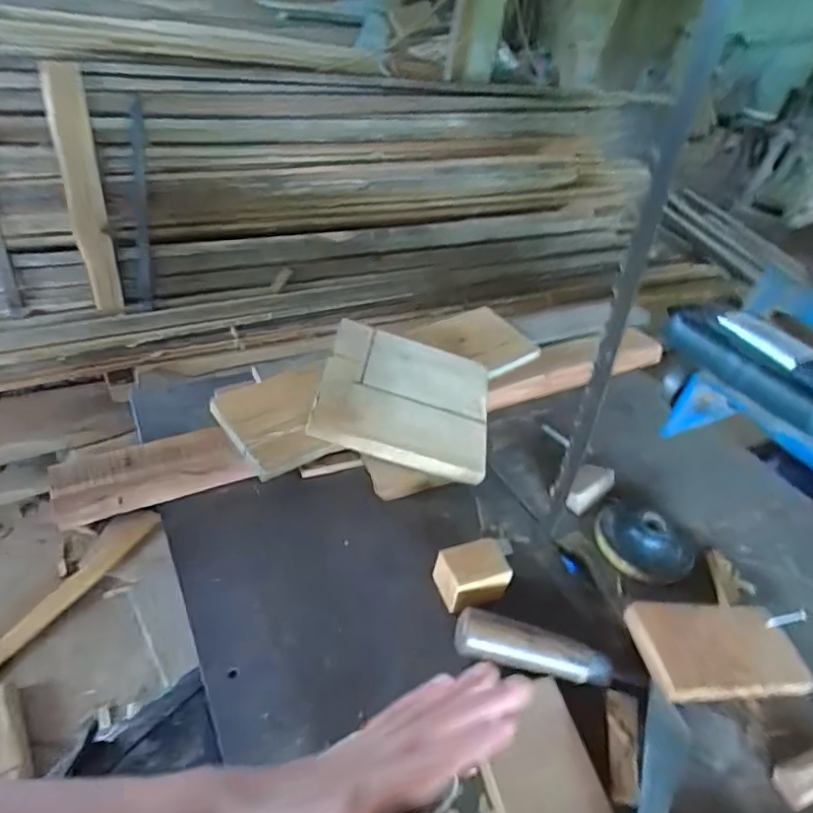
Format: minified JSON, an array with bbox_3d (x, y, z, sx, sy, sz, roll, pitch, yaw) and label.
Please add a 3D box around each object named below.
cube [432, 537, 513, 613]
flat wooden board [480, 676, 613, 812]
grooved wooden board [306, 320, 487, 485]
[{"bbox_3d":[0.053,0.141,0.475,0.059,0.034,0.042,-8,42,-21],"label":"cube"},{"bbox_3d":[0.089,0.246,0.356,0.069,0.010,0.129,-23,37,0],"label":"flat wooden board"},{"bbox_3d":[0.001,-0.008,0.583,0.175,0.015,0.137,16,64,-2],"label":"grooved wooden board"}]

